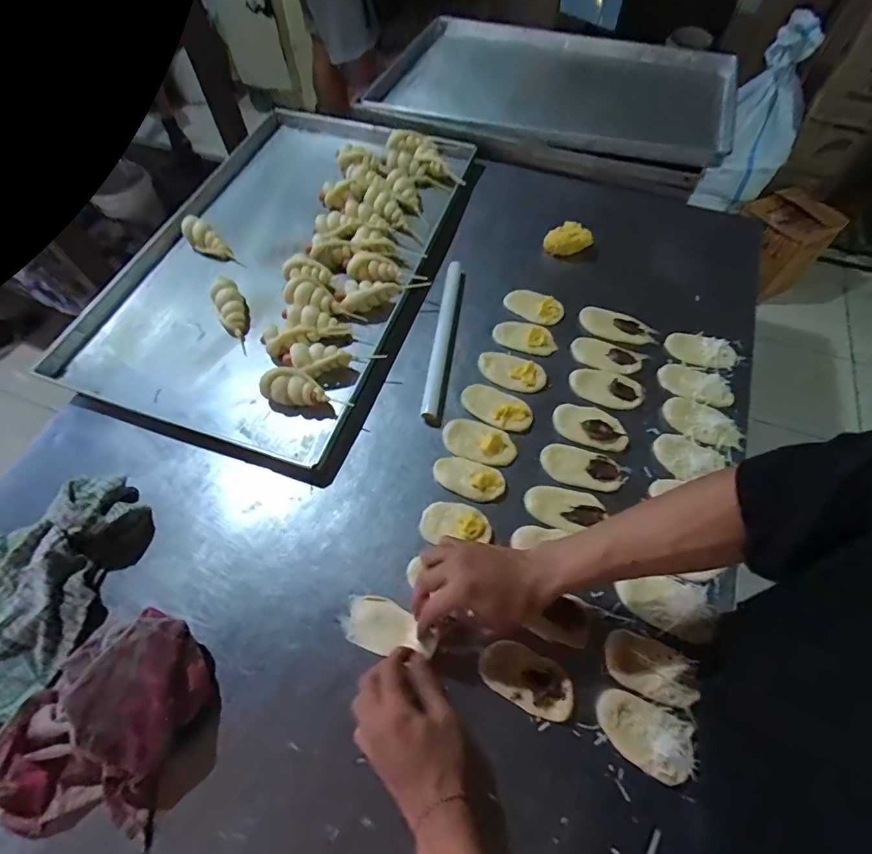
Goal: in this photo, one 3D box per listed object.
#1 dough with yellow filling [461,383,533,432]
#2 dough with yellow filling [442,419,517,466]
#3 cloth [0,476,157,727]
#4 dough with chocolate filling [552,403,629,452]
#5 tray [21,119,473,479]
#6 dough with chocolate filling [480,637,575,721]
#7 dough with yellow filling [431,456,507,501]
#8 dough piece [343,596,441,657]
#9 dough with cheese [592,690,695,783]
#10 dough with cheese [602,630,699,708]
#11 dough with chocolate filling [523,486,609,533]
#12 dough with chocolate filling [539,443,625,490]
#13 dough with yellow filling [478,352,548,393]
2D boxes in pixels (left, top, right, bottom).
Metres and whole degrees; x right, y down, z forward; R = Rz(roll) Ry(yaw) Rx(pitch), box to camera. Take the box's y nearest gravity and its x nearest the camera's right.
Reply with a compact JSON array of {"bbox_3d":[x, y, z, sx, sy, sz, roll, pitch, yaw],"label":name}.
[{"bbox_3d":[0.083,-0.029,0.619,0.101,0.009,0.055,27,66,14],"label":"dough with yellow filling"},{"bbox_3d":[0.058,0.016,0.592,0.098,0.017,0.053,15,63,9],"label":"dough with yellow filling"},{"bbox_3d":[-0.434,0.166,0.494,0.232,0.056,0.202,-40,68,-18],"label":"cloth"},{"bbox_3d":[0.207,-0.002,0.602,0.097,0.010,0.052,20,64,11],"label":"dough with chocolate filling"},{"bbox_3d":[-0.248,-0.290,0.760,0.467,0.064,0.710,15,64,11],"label":"tray"},{"bbox_3d":[0.094,0.258,0.461,0.097,0.018,0.052,24,65,13],"label":"dough with chocolate filling"},{"bbox_3d":[0.041,0.063,0.571,0.091,0.017,0.047,16,64,9],"label":"dough with yellow filling"},{"bbox_3d":[-0.049,0.213,0.477,0.103,0.025,0.051,16,64,9],"label":"dough piece"},{"bbox_3d":[0.202,0.299,0.438,0.089,0.014,0.056,23,65,12],"label":"dough with cheese"},{"bbox_3d":[0.219,0.245,0.459,0.087,0.010,0.052,22,65,12],"label":"dough with cheese"},{"bbox_3d":[0.158,0.098,0.552,0.095,0.009,0.054,12,63,7],"label":"dough with chocolate filling"},{"bbox_3d":[0.188,0.050,0.577,0.103,0.011,0.047,14,63,8],"label":"dough with chocolate filling"},{"bbox_3d":[0.110,-0.084,0.649,0.101,0.016,0.055,24,65,13],"label":"dough with yellow filling"}]

